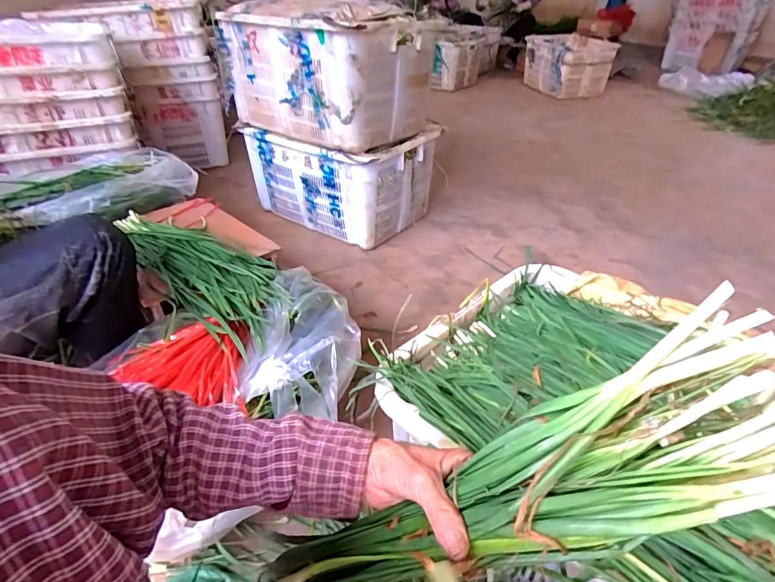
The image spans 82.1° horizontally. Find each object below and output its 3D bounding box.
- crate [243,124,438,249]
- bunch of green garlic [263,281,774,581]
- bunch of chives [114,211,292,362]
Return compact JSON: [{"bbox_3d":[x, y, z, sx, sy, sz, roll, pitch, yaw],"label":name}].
[{"bbox_3d":[-0.174,-0.445,1.739,0.605,0.387,0.443,22,42,25],"label":"crate"},{"bbox_3d":[0.060,0.160,0.324,0.431,0.045,0.099,-37,30,24],"label":"bunch of green garlic"},{"bbox_3d":[-0.430,-0.063,1.035,0.544,0.083,0.203,28,45,31],"label":"bunch of chives"}]

